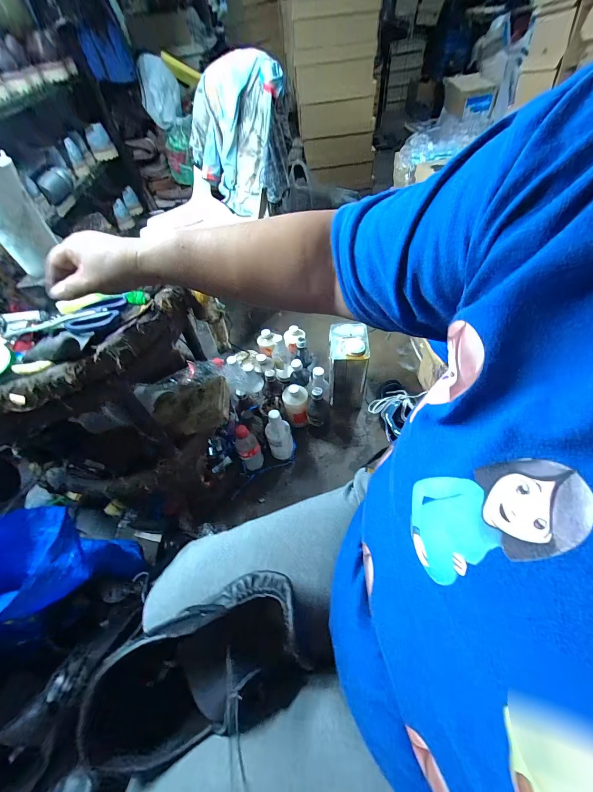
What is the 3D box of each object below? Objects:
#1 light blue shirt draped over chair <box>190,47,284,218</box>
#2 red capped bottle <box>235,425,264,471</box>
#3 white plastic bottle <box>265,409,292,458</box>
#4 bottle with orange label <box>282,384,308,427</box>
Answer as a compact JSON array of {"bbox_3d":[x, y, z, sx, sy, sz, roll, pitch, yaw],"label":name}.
[{"bbox_3d":[-0.202,-0.839,1.015,0.139,0.374,0.407,-40,58,-23],"label":"light blue shirt draped over chair"},{"bbox_3d":[-0.131,0.138,0.834,0.059,0.176,0.053,-23,53,-12],"label":"red capped bottle"},{"bbox_3d":[-0.048,0.109,0.847,0.068,0.166,0.058,-9,51,-1],"label":"white plastic bottle"},{"bbox_3d":[0.000,0.032,0.921,0.069,0.136,0.062,6,52,11],"label":"bottle with orange label"}]

